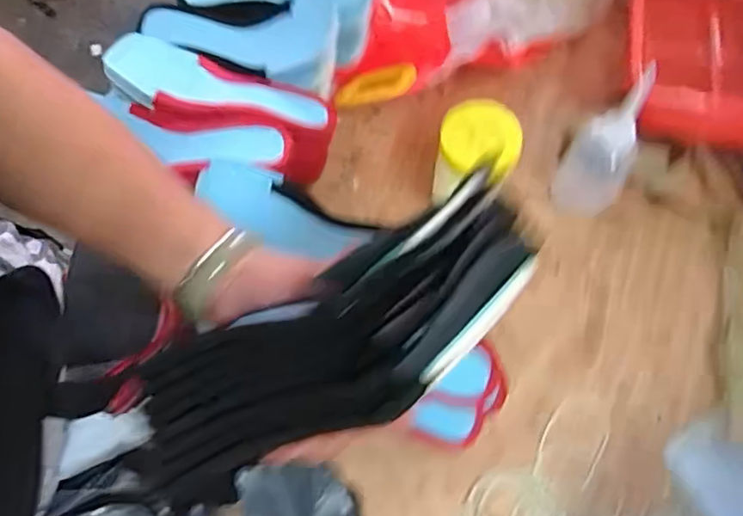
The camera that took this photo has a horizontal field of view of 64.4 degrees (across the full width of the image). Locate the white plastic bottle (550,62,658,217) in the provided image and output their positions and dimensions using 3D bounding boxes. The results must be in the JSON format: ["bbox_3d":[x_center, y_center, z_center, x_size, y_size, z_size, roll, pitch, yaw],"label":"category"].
[{"bbox_3d":[0.217,-0.099,0.553,0.062,0.157,0.045,42,73,17],"label":"white plastic bottle"}]

